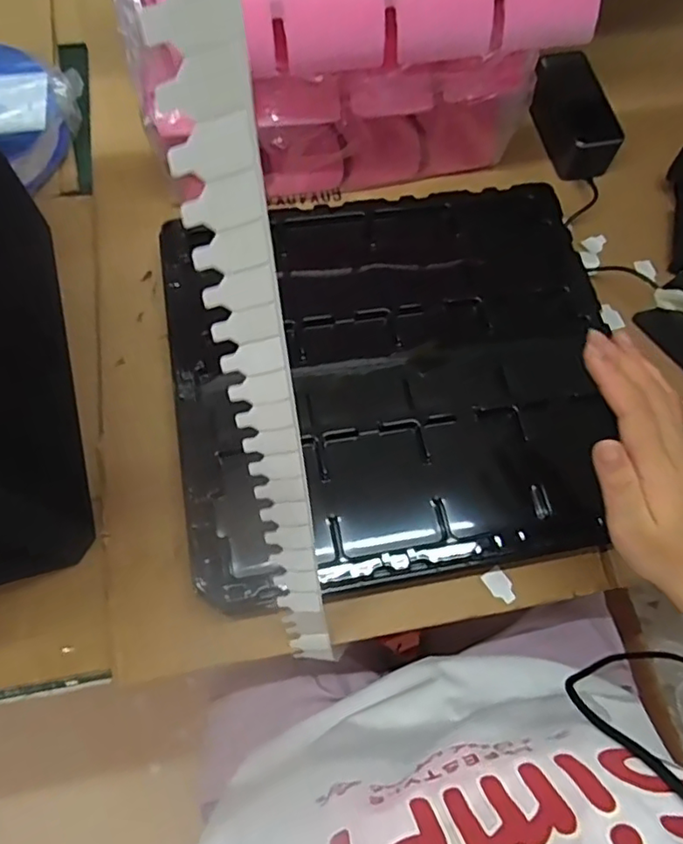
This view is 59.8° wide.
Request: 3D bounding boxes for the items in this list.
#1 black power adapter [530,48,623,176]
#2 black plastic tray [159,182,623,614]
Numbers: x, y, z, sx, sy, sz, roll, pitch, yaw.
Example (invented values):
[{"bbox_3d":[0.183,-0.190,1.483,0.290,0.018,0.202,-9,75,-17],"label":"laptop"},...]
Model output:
[{"bbox_3d":[0.246,-0.328,0.626,0.061,0.060,0.136,-16,70,-9],"label":"black power adapter"},{"bbox_3d":[0.048,-0.042,0.499,0.362,0.053,0.332,-9,70,-6],"label":"black plastic tray"}]

